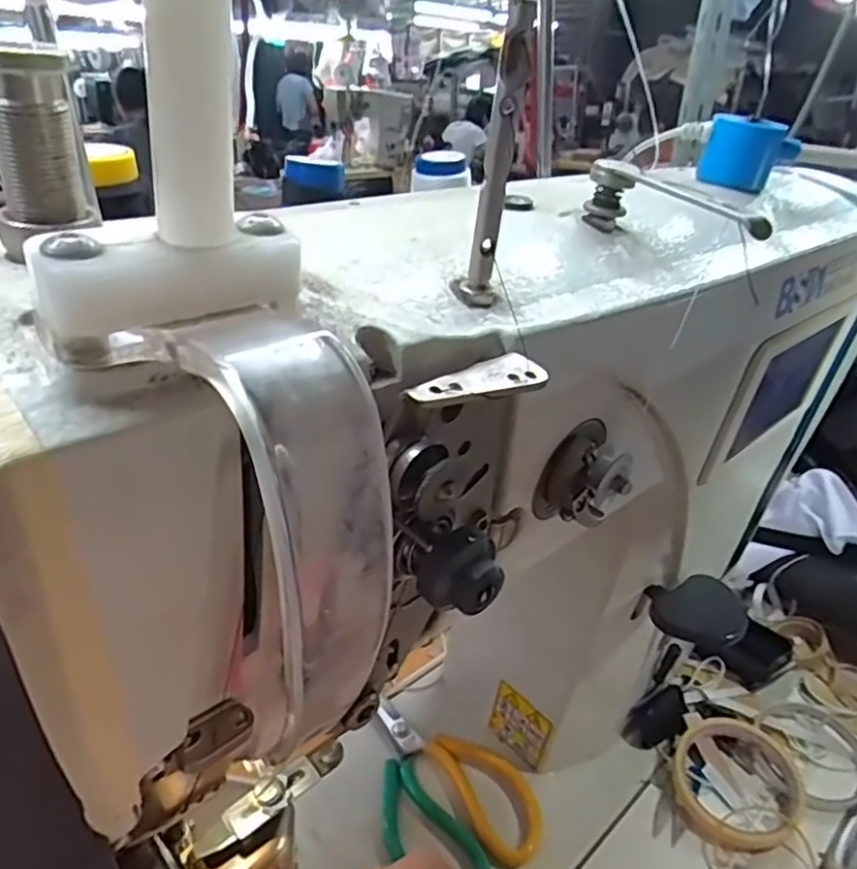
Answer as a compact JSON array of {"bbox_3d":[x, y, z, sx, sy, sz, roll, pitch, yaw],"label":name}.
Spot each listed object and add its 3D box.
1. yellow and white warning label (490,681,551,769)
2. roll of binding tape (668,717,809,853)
[{"bbox_3d":[0.069,0.220,0.509,0.004,0.056,0.051,-24,37,-39],"label":"yellow and white warning label"},{"bbox_3d":[0.233,0.254,0.502,0.098,0.030,0.092,1,28,-1],"label":"roll of binding tape"}]

